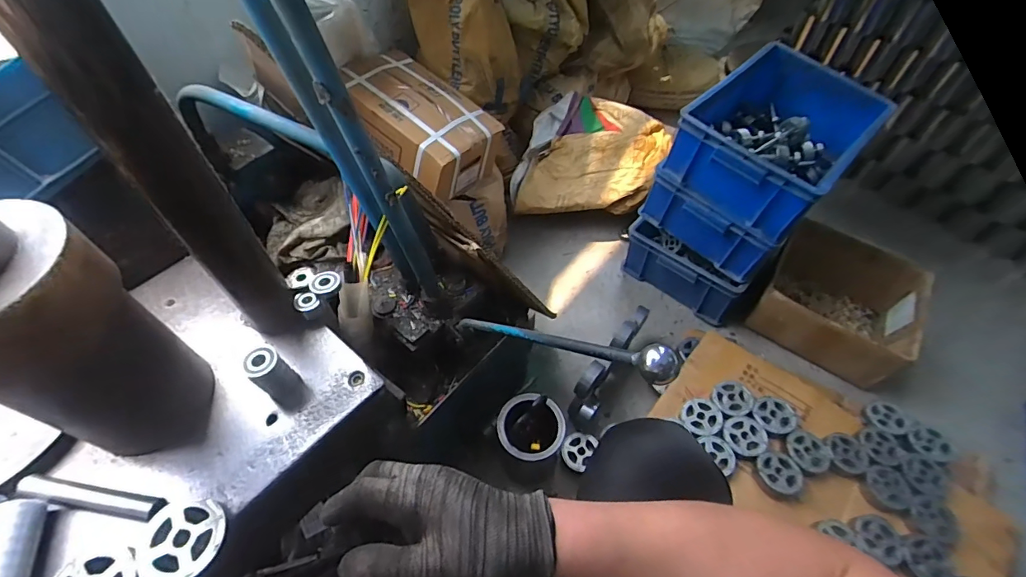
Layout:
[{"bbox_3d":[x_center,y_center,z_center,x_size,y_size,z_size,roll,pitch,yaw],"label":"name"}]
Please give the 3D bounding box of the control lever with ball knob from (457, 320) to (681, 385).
[{"bbox_3d":[0.019,0.055,0.491,0.025,0.391,0.025,-35,105,-23],"label":"control lever with ball knob"}]

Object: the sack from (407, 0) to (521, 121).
[{"bbox_3d":[-0.138,-0.686,1.101,0.180,0.568,0.163,-31,29,-21],"label":"sack"}]

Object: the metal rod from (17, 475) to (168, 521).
[{"bbox_3d":[-0.433,0.215,0.475,0.149,0.017,0.022,7,54,5],"label":"metal rod"}]

